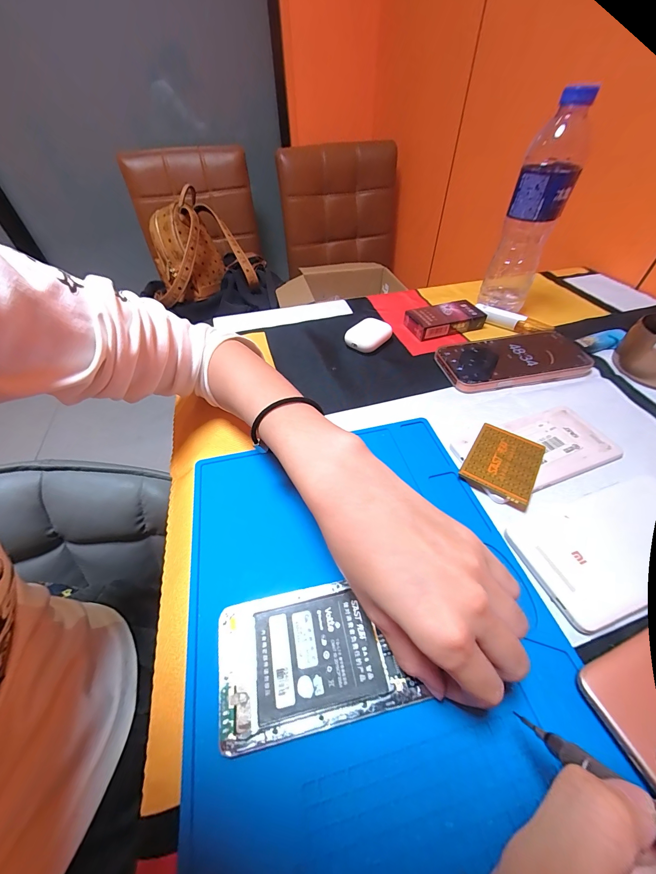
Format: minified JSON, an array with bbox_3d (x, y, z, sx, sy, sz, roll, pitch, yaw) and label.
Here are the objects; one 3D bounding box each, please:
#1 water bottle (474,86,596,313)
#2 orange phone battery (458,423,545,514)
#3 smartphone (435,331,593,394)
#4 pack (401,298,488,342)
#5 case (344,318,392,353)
[{"bbox_3d":[0.253,-0.267,0.399,0.062,0.220,0.060,23,53,20],"label":"water bottle"},{"bbox_3d":[0.155,0.021,0.282,0.055,0.008,0.074,27,54,23],"label":"orange phone battery"},{"bbox_3d":[0.223,-0.095,0.382,0.172,0.014,0.087,-9,49,-7],"label":"smartphone"},{"bbox_3d":[0.162,-0.166,0.445,0.100,0.023,0.056,-15,50,-12],"label":"pack"},{"bbox_3d":[0.053,-0.131,0.417,0.054,0.023,0.041,-31,55,-24],"label":"case"}]

